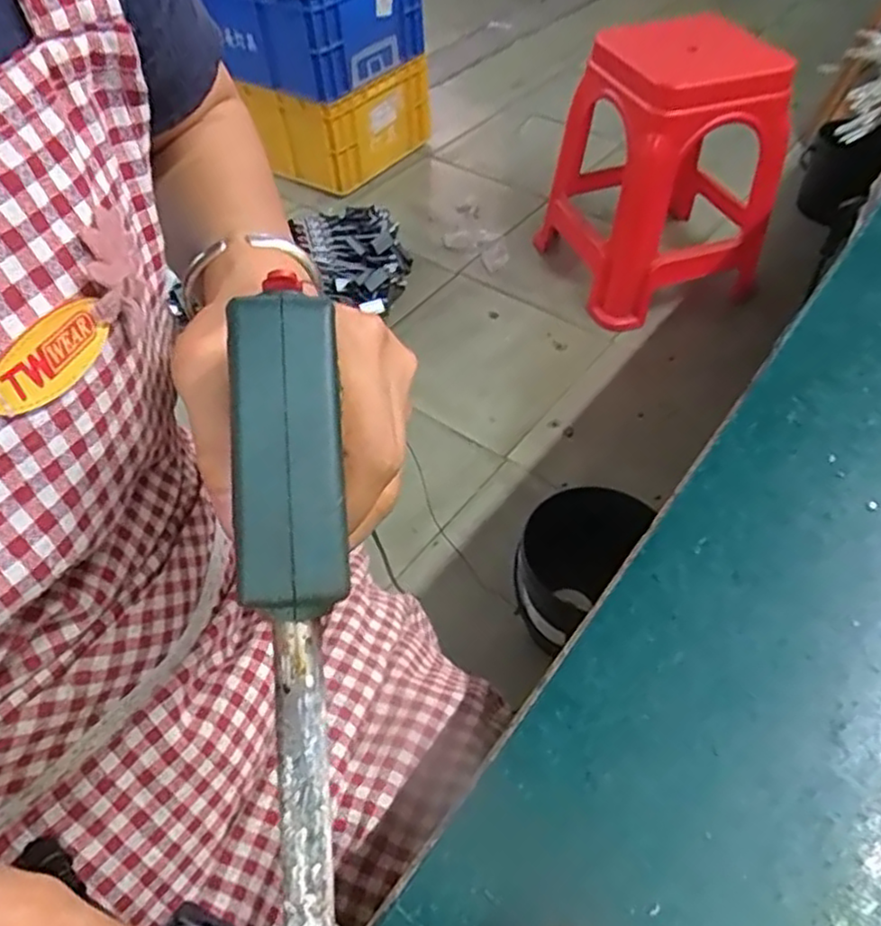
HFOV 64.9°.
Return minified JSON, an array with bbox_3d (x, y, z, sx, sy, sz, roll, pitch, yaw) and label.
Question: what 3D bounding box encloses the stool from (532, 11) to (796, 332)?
[{"bbox_3d":[0.450,-0.580,1.404,0.375,0.498,0.395,-11,51,-8],"label":"stool"}]

